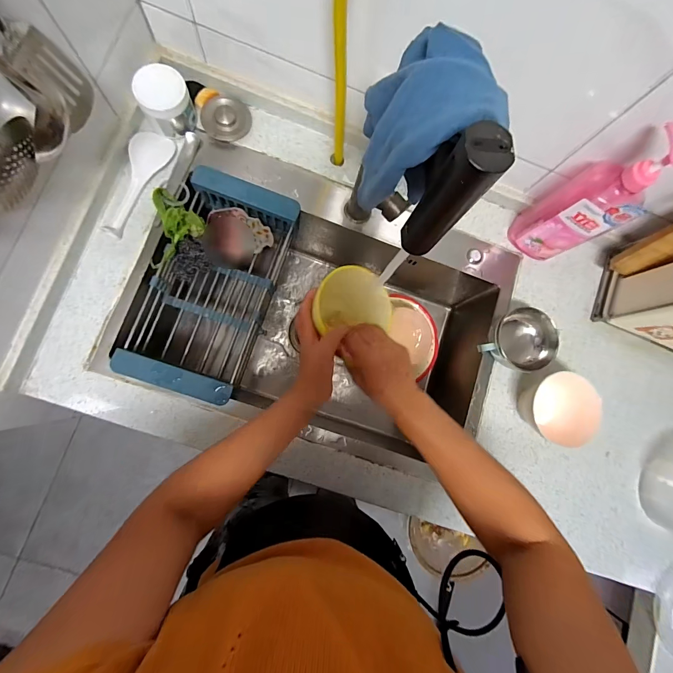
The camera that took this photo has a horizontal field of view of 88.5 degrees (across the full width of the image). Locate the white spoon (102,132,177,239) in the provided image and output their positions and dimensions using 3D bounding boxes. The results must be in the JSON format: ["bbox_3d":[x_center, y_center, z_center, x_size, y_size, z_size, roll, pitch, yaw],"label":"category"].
[{"bbox_3d":[-0.341,-0.260,0.577,0.059,0.017,0.189,28,81,-3],"label":"white spoon"}]

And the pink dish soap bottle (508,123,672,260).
[{"bbox_3d":[0.387,-0.201,0.534,0.094,0.264,0.067,40,81,-1],"label":"pink dish soap bottle"}]

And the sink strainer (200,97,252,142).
[{"bbox_3d":[-0.195,-0.388,0.609,0.083,0.022,0.074,4,83,-7],"label":"sink strainer"}]

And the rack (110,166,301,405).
[{"bbox_3d":[-0.221,-0.089,0.629,0.198,0.087,0.383,19,82,-5],"label":"rack"}]

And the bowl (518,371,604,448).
[{"bbox_3d":[0.367,0.120,0.588,0.110,0.082,0.111,1,84,-7],"label":"bowl"}]

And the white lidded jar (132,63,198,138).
[{"bbox_3d":[-0.280,-0.385,0.570,0.077,0.070,0.079,1,84,-7],"label":"white lidded jar"}]

